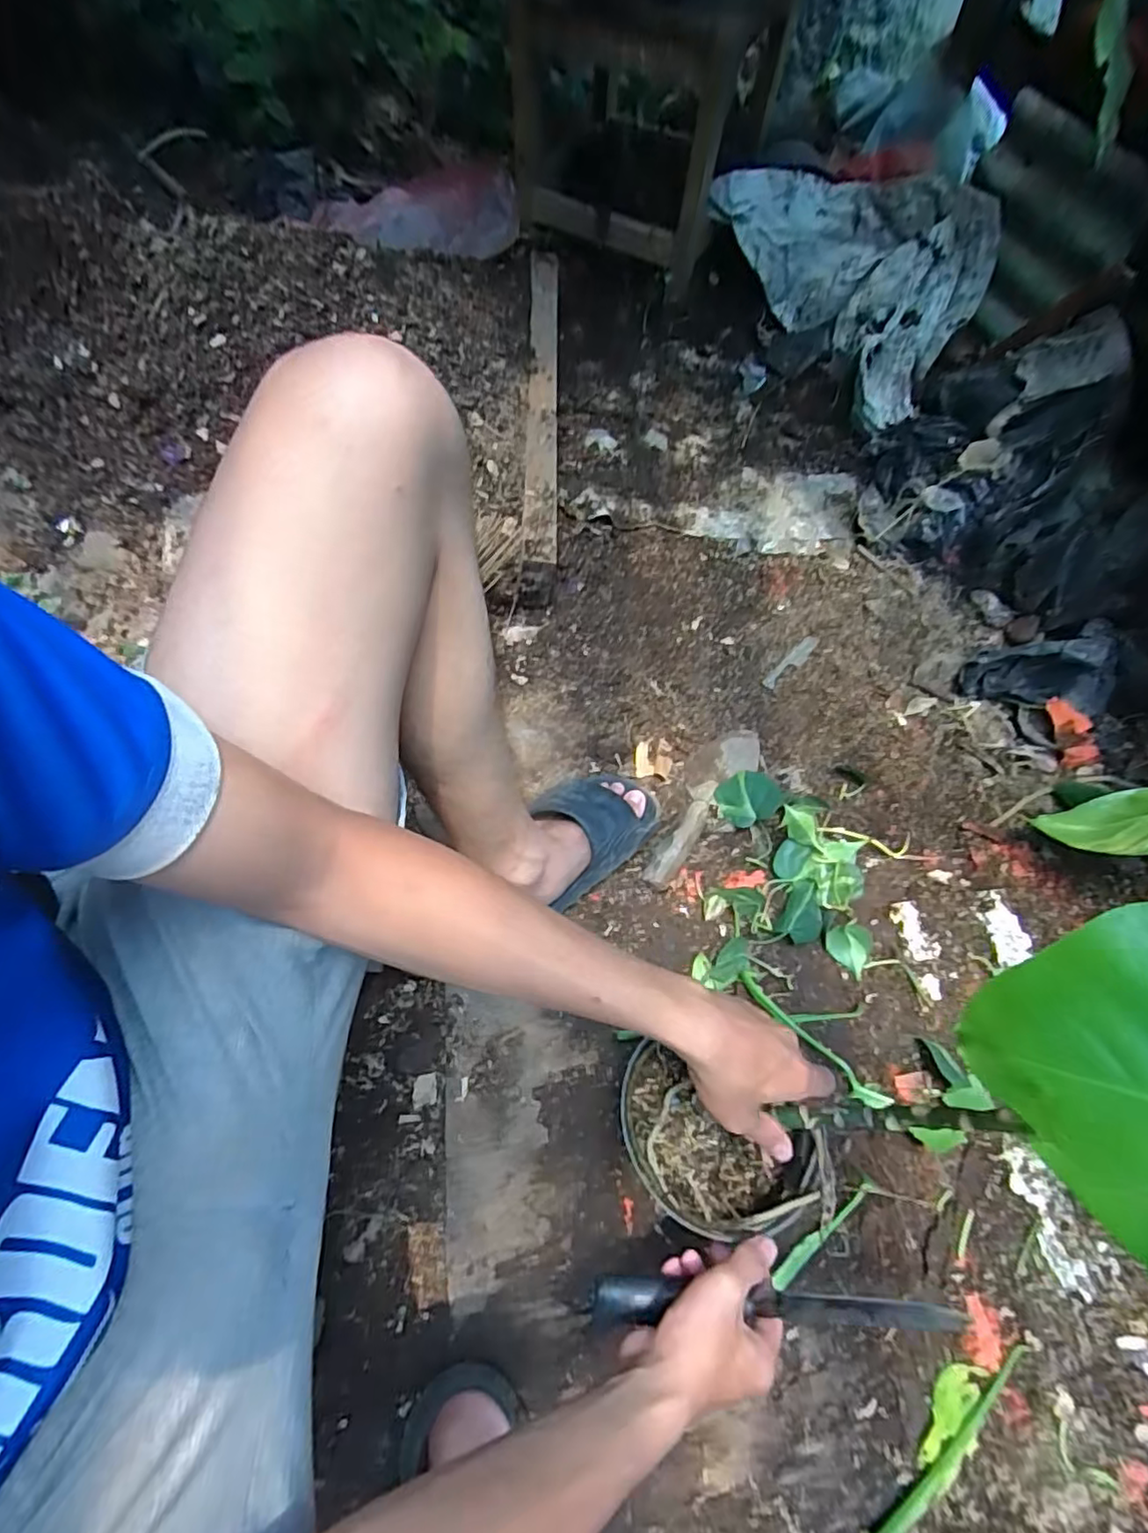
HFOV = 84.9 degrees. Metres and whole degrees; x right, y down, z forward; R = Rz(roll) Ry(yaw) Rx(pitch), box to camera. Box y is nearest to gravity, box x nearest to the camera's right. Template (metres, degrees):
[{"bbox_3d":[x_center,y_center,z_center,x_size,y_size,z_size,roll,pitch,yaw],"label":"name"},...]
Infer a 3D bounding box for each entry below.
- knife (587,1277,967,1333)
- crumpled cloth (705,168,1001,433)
[{"bbox_3d":[0.140,0.380,0.441,0.254,0.013,0.025,2,60,1],"label":"knife"},{"bbox_3d":[0.546,-0.926,1.187,0.339,0.191,0.586,-22,64,-12],"label":"crumpled cloth"}]

